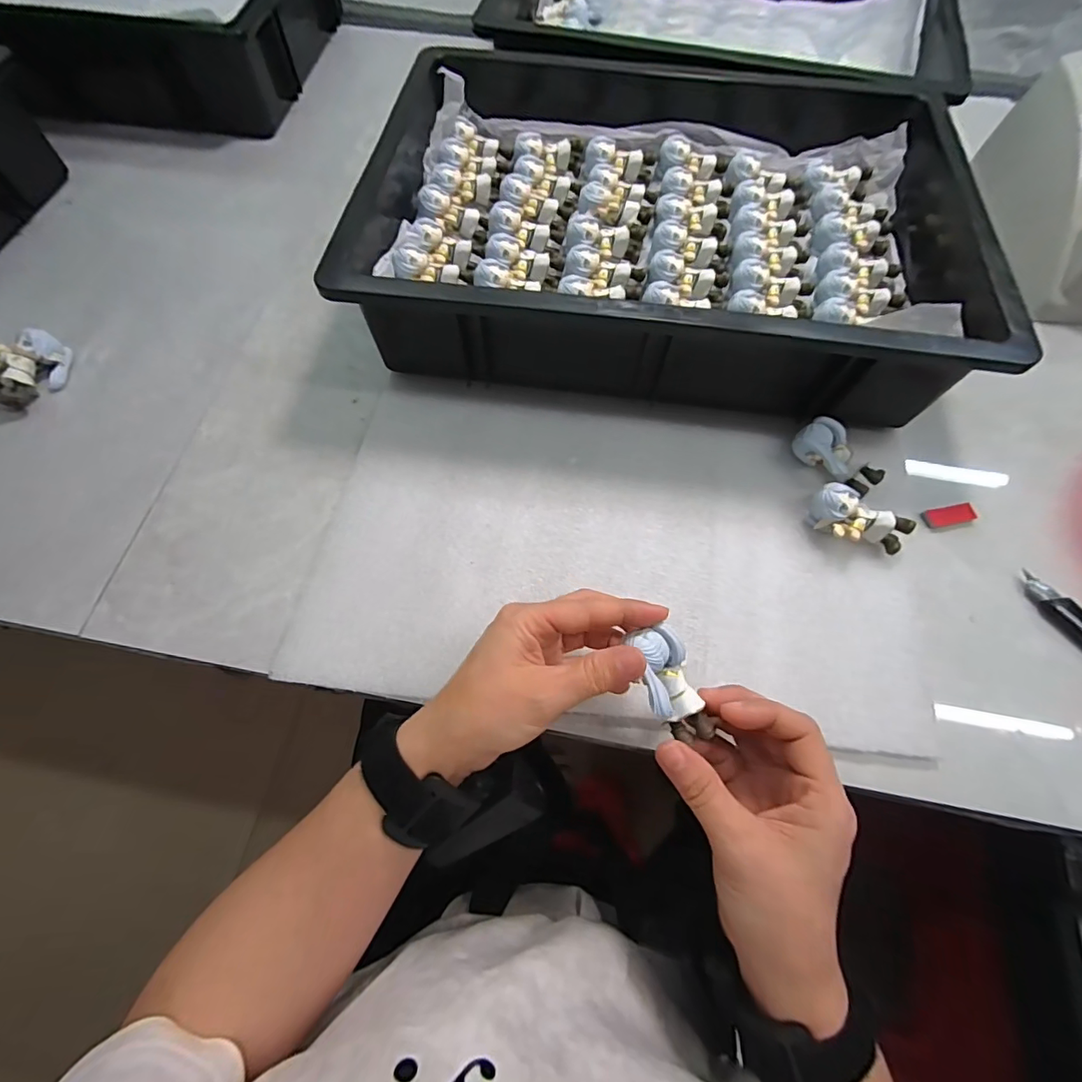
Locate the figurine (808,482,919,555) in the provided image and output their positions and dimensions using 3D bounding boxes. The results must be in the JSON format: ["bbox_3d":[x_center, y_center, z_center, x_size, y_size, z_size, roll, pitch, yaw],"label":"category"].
[{"bbox_3d":[0.214,-0.010,0.332,0.061,0.029,0.031,29,69,12],"label":"figurine"}]

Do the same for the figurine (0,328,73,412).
[{"bbox_3d":[-0.425,-0.136,0.383,0.081,0.039,0.058,6,67,3],"label":"figurine"}]

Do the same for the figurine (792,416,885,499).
[{"bbox_3d":[0.213,-0.059,0.352,0.035,0.026,0.061,-38,71,-15],"label":"figurine"}]

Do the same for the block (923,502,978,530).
[{"bbox_3d":[0.297,-0.019,0.352,0.039,0.004,0.016,-11,67,-5],"label":"block"}]

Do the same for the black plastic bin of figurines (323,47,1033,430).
[{"bbox_3d":[0.111,-0.288,0.418,0.461,0.090,0.381,8,67,4],"label":"black plastic bin of figurines"}]

